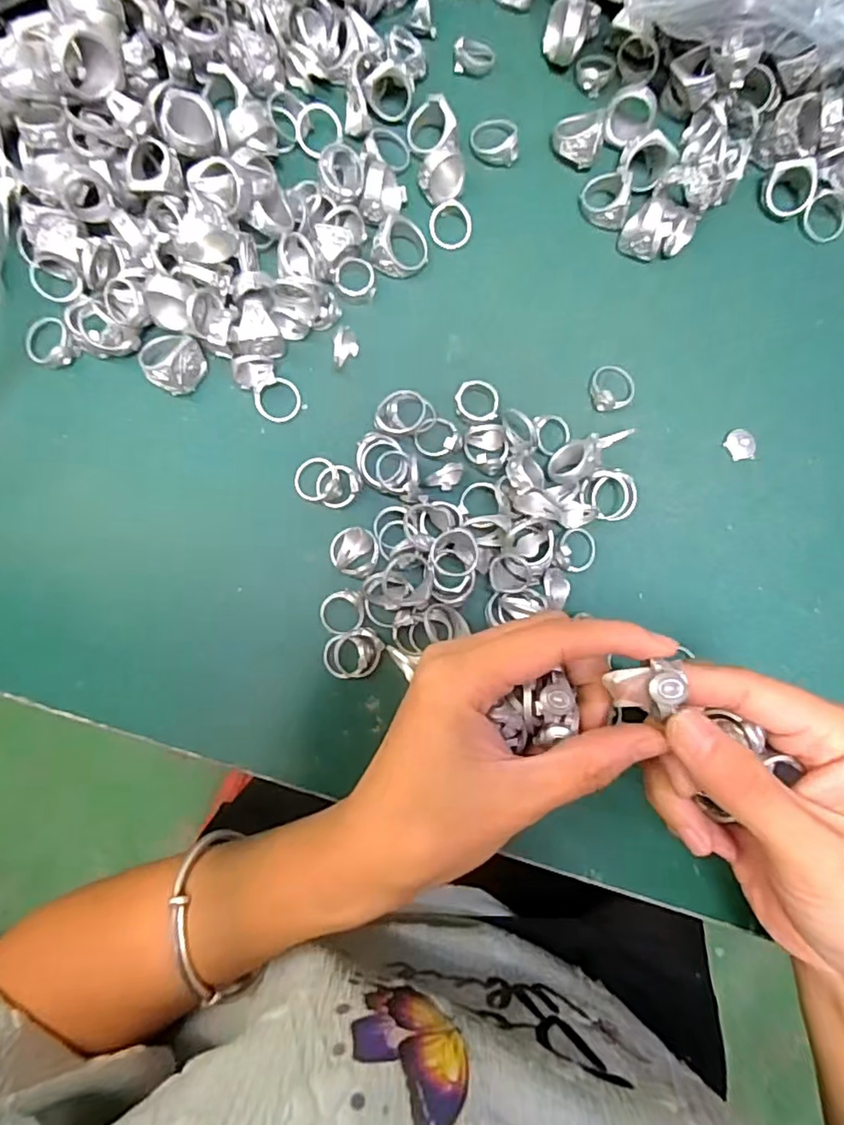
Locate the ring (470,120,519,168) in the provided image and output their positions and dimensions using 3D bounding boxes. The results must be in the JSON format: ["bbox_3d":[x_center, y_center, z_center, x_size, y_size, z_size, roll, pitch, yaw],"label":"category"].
[{"bbox_3d":[0.038,-0.221,0.313,0.023,0.009,0.022,1,84,-5],"label":"ring"}]

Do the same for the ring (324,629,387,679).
[{"bbox_3d":[-0.031,0.043,0.280,0.028,0.006,0.022,-12,85,-7],"label":"ring"}]

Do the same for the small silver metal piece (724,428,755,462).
[{"bbox_3d":[0.167,-0.061,0.310,0.014,0.005,0.017,-32,88,-8],"label":"small silver metal piece"}]

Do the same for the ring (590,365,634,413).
[{"bbox_3d":[0.099,-0.091,0.306,0.026,0.009,0.023,-23,87,-7],"label":"ring"}]

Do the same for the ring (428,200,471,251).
[{"bbox_3d":[0.015,-0.174,0.307,0.022,0.005,0.025,10,83,-4],"label":"ring"}]

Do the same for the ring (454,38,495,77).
[{"bbox_3d":[0.028,-0.269,0.318,0.022,0.009,0.015,5,83,-5],"label":"ring"}]

